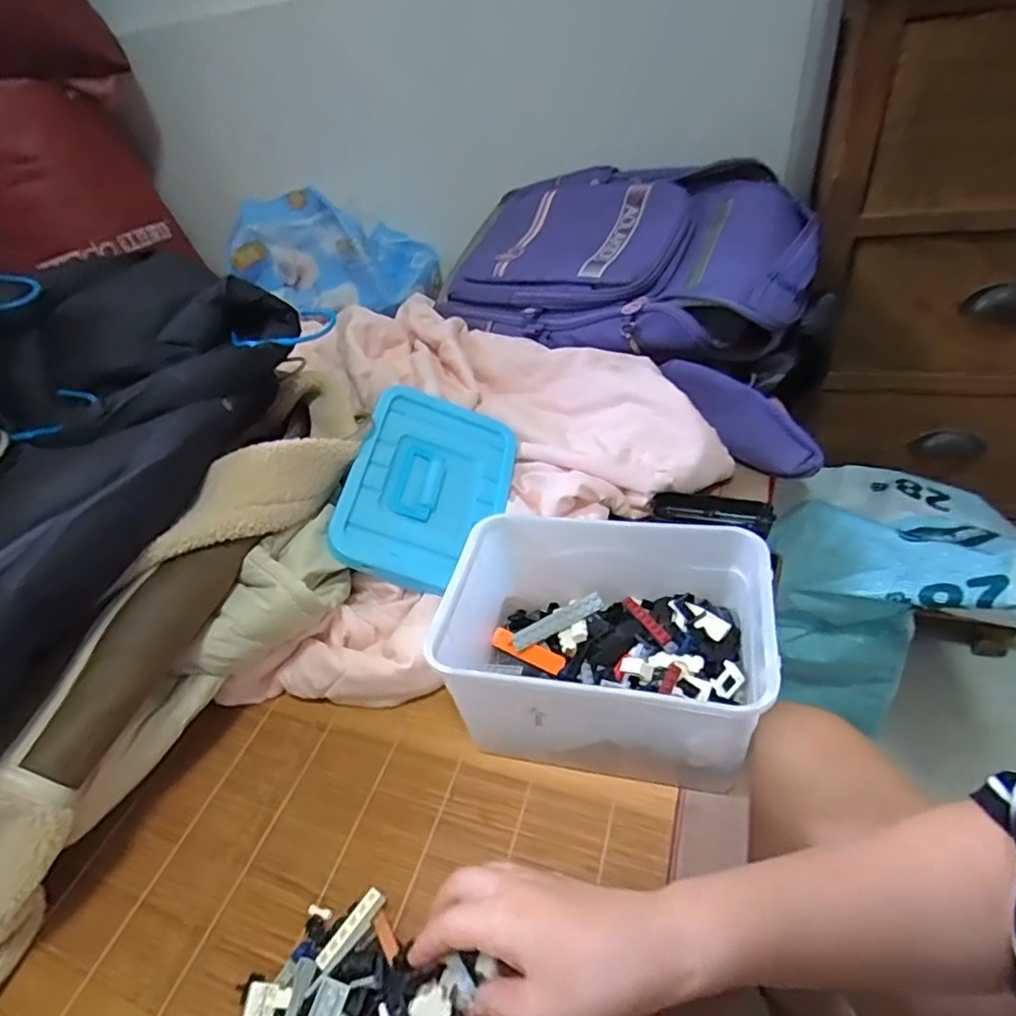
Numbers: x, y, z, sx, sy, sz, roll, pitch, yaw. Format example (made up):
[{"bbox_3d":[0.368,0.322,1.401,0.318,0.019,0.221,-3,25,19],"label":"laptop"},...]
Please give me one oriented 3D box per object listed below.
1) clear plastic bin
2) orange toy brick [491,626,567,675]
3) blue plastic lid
[{"bbox_3d":[0.062,0.104,0.450,0.222,0.126,0.144,4,41,15],"label":"clear plastic bin"},{"bbox_3d":[0.015,0.114,0.493,0.072,0.005,0.016,17,78,36],"label":"orange toy brick"},{"bbox_3d":[-0.073,-0.021,0.587,0.146,0.016,0.210,21,51,-13],"label":"blue plastic lid"}]

